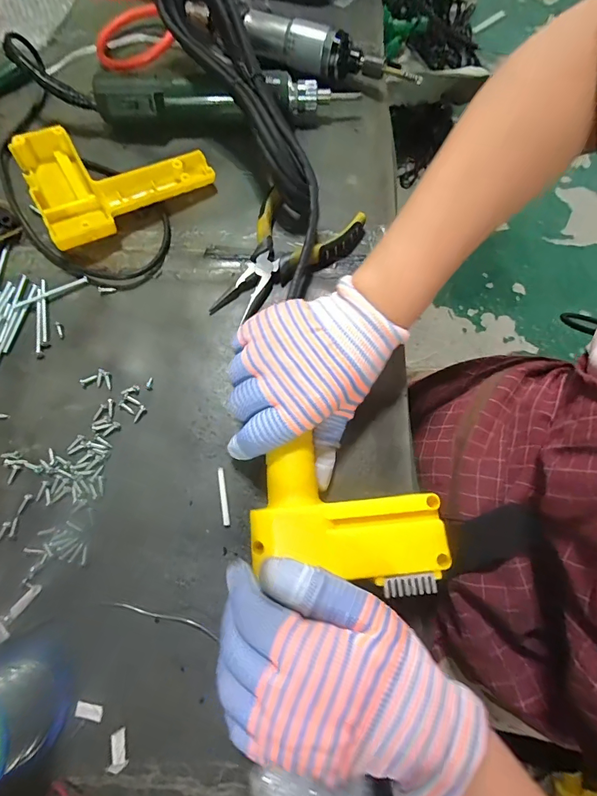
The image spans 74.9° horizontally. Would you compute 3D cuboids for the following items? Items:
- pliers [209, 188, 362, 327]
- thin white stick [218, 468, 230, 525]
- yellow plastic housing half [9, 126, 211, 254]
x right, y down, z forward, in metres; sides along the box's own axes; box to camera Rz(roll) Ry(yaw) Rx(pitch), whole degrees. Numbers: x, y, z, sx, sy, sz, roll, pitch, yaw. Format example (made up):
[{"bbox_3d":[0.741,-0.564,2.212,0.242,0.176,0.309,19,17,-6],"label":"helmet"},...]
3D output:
[{"bbox_3d":[-0.006,-0.117,0.336,0.089,0.018,0.127,22,72,6],"label":"pliers"},{"bbox_3d":[-0.054,0.071,0.280,0.005,0.004,0.041,-9,72,-4],"label":"thin white stick"},{"bbox_3d":[-0.168,-0.208,0.355,0.149,0.031,0.111,-33,75,-11],"label":"yellow plastic housing half"}]

